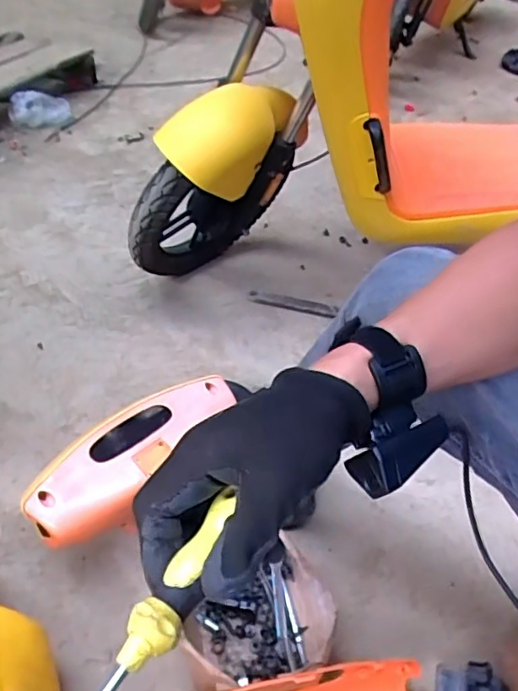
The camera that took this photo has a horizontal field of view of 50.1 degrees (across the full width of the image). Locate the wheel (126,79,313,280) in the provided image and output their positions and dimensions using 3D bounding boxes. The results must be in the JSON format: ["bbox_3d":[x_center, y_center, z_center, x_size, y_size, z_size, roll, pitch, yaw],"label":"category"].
[{"bbox_3d":[-0.091,-0.301,1.019,0.290,0.485,0.140,-11,69,-39],"label":"wheel"}]

